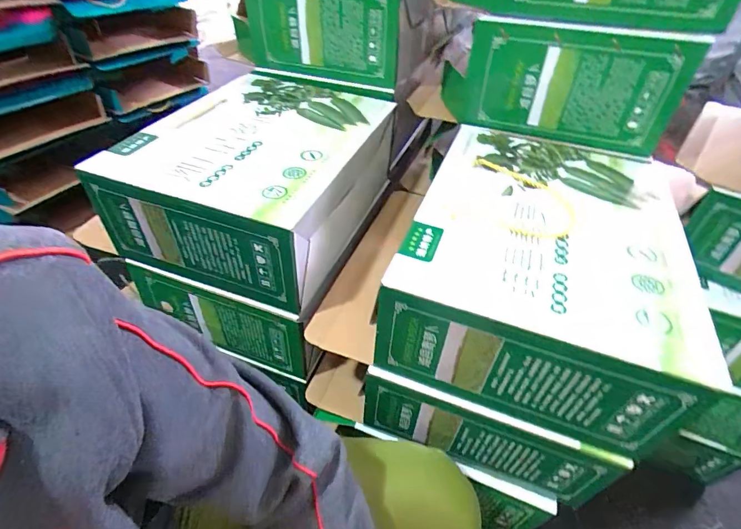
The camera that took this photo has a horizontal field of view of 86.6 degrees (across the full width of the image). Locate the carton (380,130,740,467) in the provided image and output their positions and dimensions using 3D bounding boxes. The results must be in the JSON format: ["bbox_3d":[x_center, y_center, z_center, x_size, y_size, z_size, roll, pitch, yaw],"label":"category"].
[{"bbox_3d":[0.187,-0.011,0.463,0.260,0.126,0.341,17,46,12],"label":"carton"}]

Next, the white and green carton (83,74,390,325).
[{"bbox_3d":[-0.140,-0.130,0.564,0.270,0.138,0.348,17,45,11],"label":"white and green carton"}]

